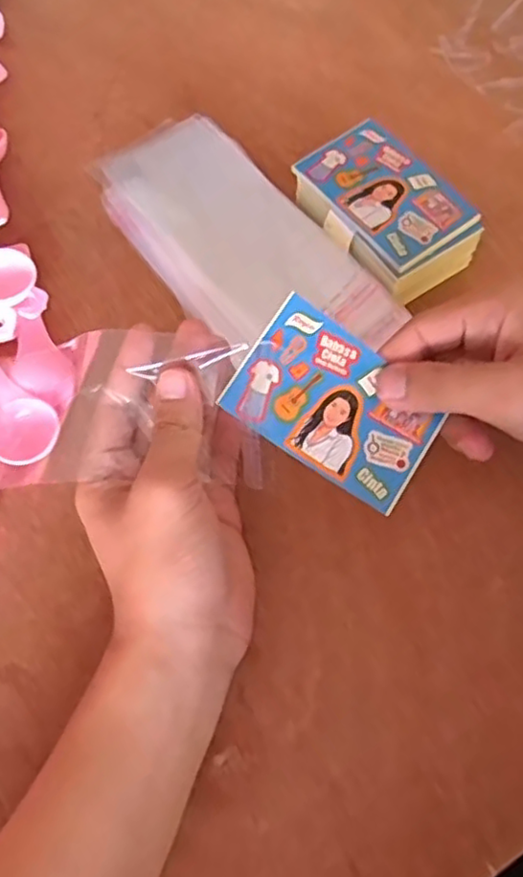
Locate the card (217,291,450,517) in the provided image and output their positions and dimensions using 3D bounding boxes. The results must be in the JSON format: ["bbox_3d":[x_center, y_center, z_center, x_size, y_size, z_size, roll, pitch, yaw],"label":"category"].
[{"bbox_3d":[0.034,-0.015,0.293,0.089,0.008,0.058,34,85,-4],"label":"card"}]

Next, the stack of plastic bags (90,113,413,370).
[{"bbox_3d":[-0.016,-0.112,0.382,0.088,0.022,0.195,-33,70,-14],"label":"stack of plastic bags"}]

